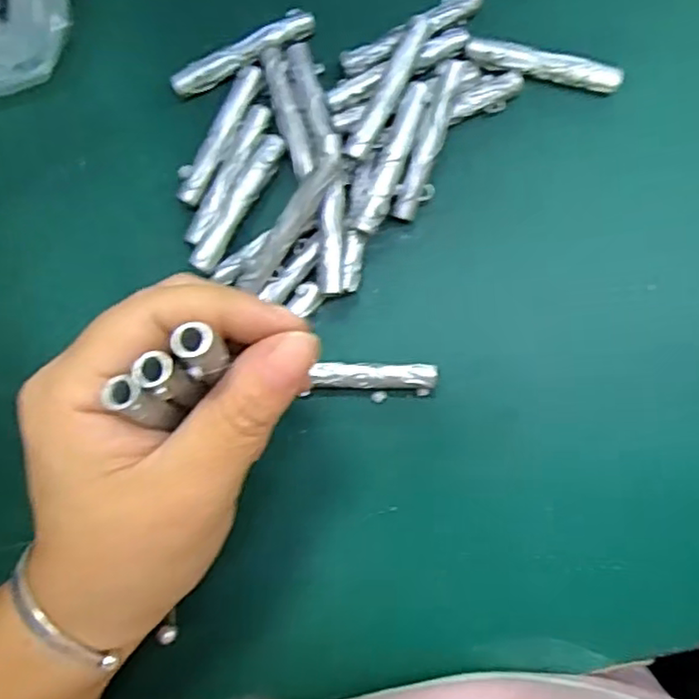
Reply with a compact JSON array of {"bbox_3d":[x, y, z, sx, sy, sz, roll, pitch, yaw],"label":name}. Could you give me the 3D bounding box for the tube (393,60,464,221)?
[{"bbox_3d":[0.031,-0.080,0.256,0.008,0.010,0.061,20,100,4],"label":"tube"}]

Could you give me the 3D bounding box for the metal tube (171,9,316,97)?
[{"bbox_3d":[-0.043,-0.120,0.265,0.061,0.007,0.011,-28,86,1],"label":"metal tube"}]

